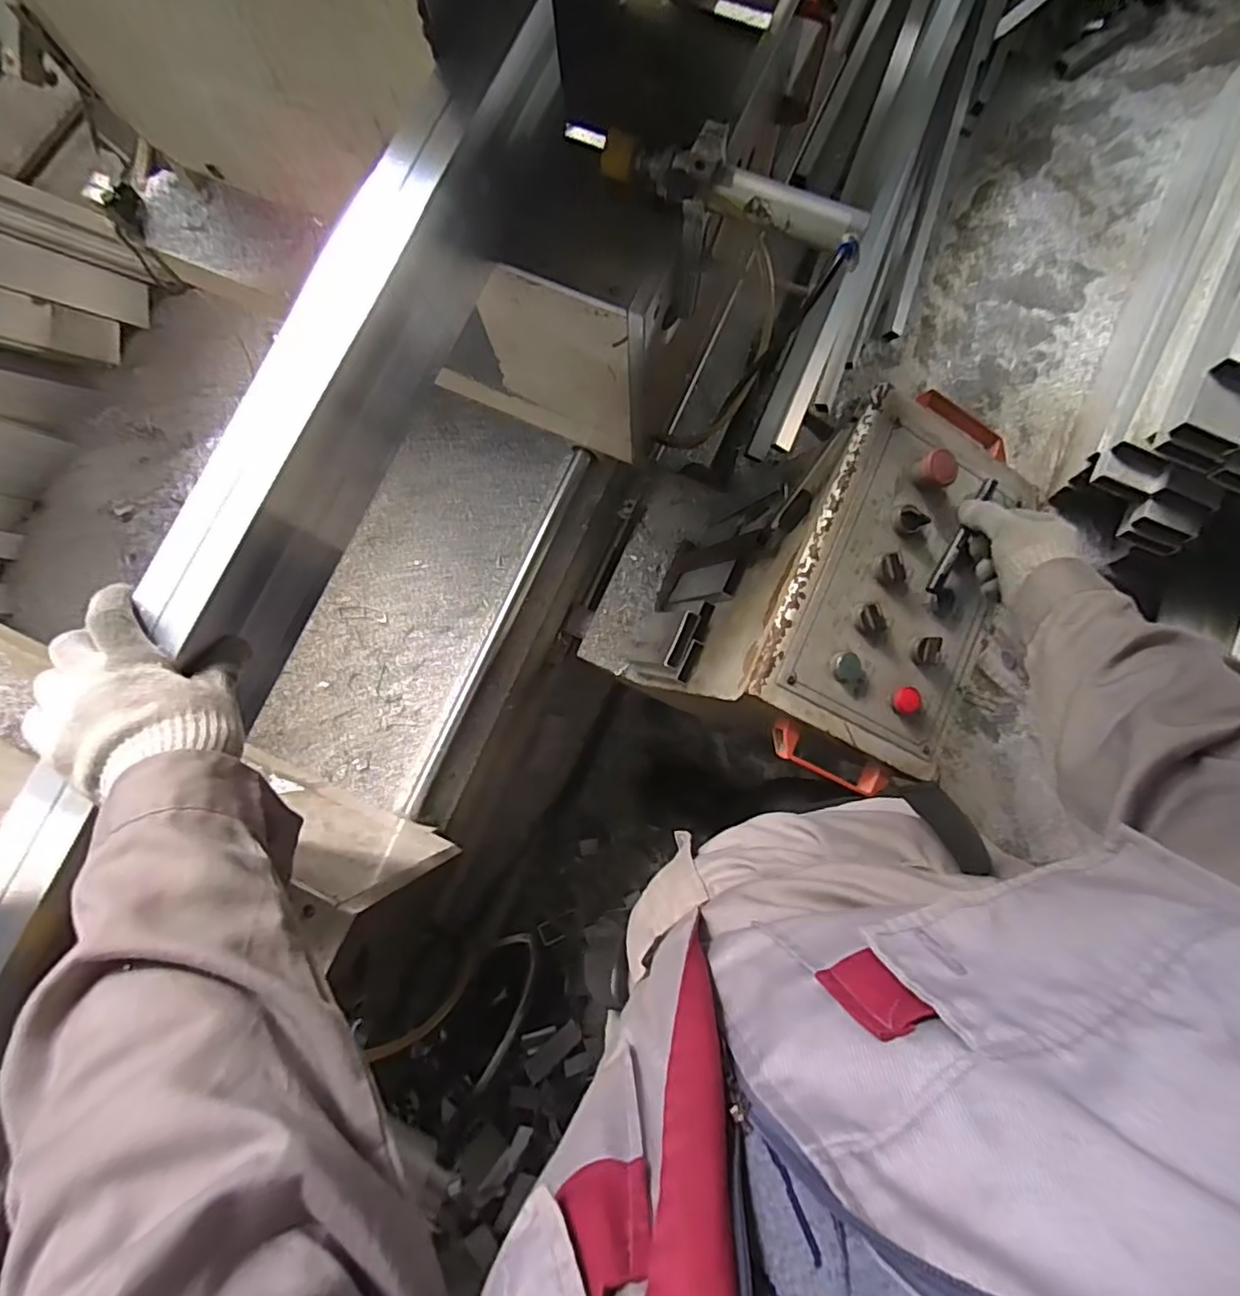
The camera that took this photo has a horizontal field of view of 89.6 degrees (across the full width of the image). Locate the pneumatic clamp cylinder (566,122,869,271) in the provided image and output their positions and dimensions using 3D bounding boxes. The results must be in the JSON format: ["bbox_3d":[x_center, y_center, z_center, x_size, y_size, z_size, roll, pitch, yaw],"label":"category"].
[{"bbox_3d":[0.080,-0.401,0.545,0.267,0.053,0.063,22,82,5],"label":"pneumatic clamp cylinder"}]

